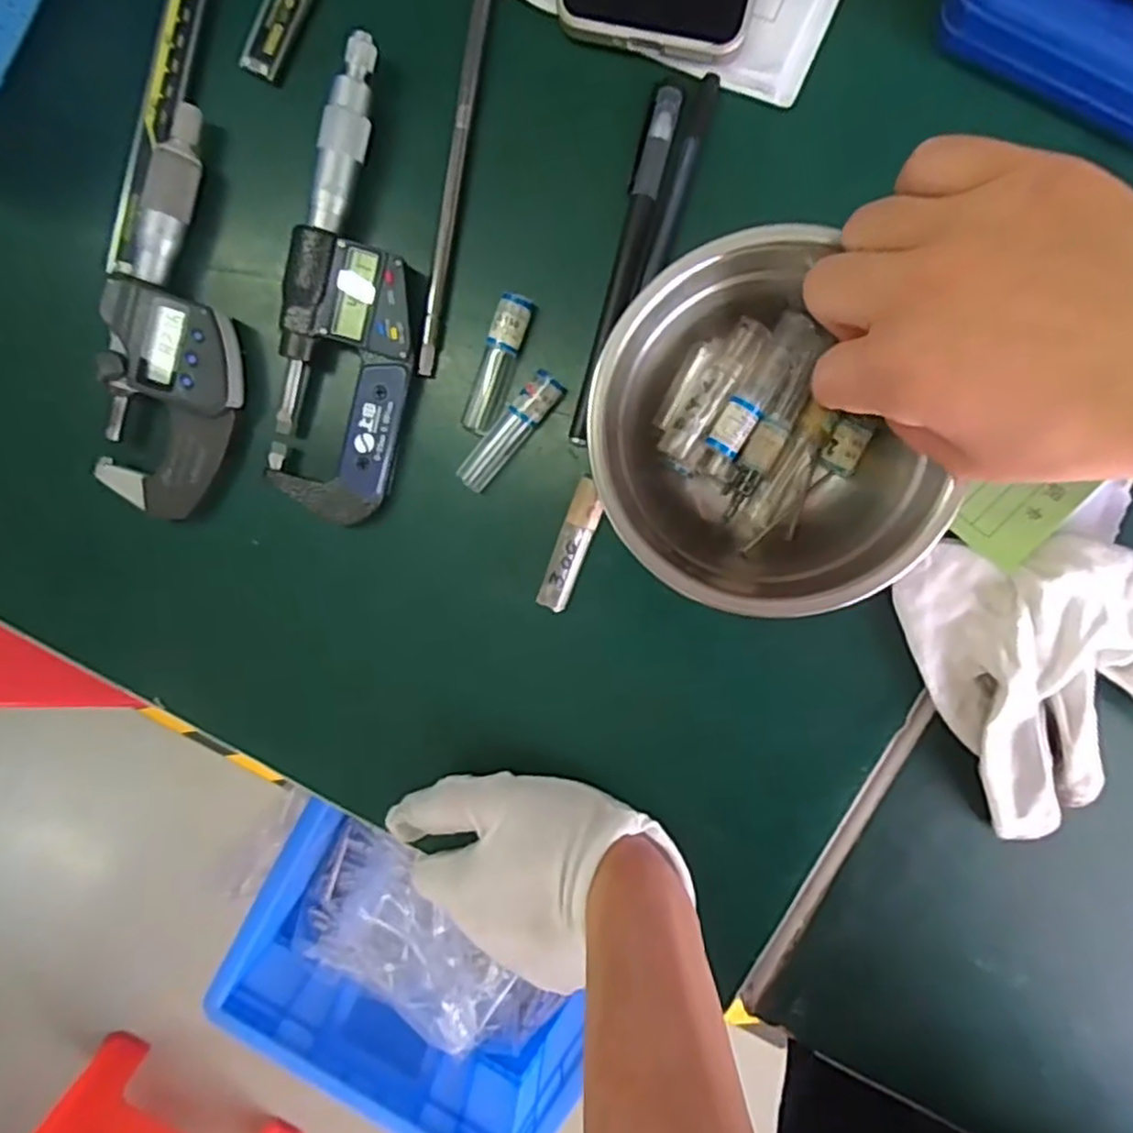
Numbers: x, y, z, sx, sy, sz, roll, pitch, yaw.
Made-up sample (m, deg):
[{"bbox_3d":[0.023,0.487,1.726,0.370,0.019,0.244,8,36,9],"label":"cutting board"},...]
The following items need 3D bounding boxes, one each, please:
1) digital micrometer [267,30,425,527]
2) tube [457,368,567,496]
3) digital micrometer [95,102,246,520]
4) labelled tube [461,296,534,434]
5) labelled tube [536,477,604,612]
[{"bbox_3d":[-0.086,-0.108,0.292,0.052,0.019,0.179,12,98,4],"label":"digital micrometer"},{"bbox_3d":[-0.024,-0.056,0.298,0.013,0.016,0.056,44,99,-1],"label":"tube"},{"bbox_3d":[-0.157,-0.100,0.296,0.049,0.026,0.158,17,99,3],"label":"digital micrometer"},{"bbox_3d":[-0.028,-0.083,0.295,0.014,0.011,0.057,21,99,3],"label":"labelled tube"},{"bbox_3d":[0.003,-0.009,0.303,0.013,0.013,0.055,21,99,3],"label":"labelled tube"}]

